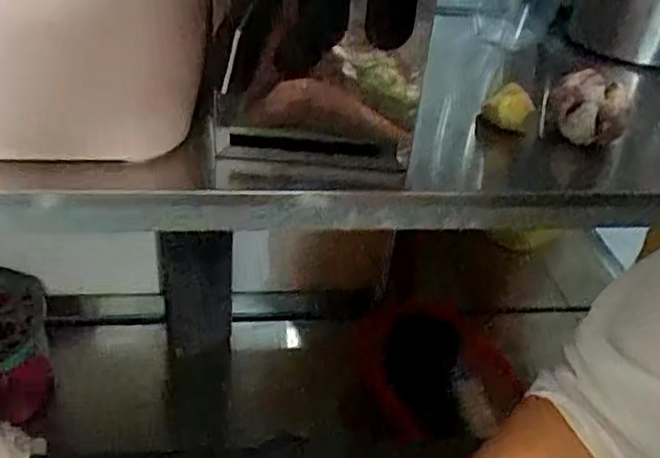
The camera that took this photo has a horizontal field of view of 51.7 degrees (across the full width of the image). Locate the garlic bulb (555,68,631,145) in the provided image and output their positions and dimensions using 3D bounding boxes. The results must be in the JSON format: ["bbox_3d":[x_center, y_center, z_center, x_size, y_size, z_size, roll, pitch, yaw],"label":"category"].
[{"bbox_3d":[0.182,-0.085,0.475,0.047,0.034,0.044,21,39,18],"label":"garlic bulb"}]

